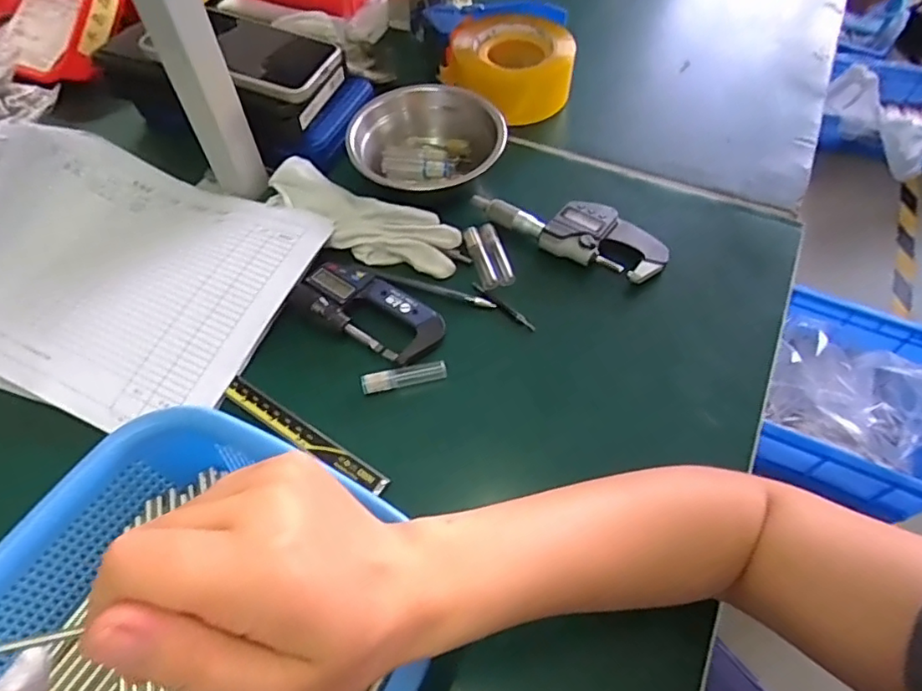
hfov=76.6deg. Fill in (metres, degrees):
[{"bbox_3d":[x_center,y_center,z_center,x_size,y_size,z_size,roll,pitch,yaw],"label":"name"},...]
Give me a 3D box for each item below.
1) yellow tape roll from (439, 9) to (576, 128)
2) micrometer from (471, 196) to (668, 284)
[{"bbox_3d":[0.050,-0.270,0.559,0.096,0.048,0.118,-32,63,-19],"label":"yellow tape roll"},{"bbox_3d":[0.088,-0.096,0.469,0.156,0.021,0.052,23,60,14],"label":"micrometer"}]

